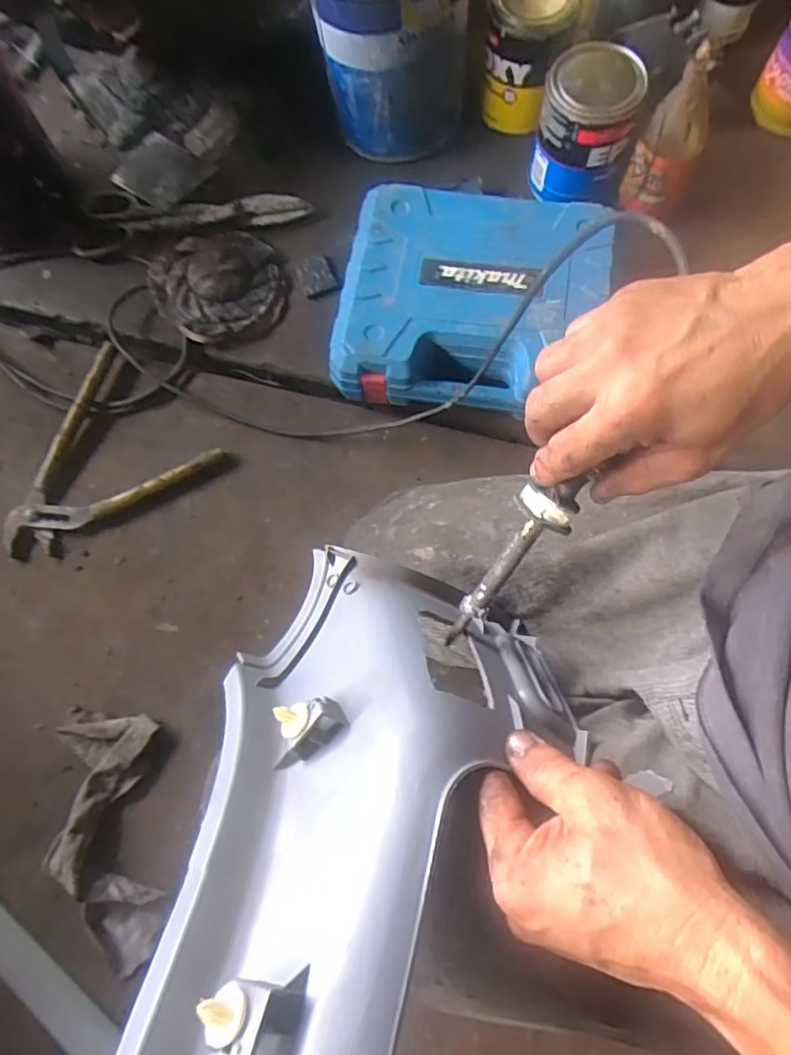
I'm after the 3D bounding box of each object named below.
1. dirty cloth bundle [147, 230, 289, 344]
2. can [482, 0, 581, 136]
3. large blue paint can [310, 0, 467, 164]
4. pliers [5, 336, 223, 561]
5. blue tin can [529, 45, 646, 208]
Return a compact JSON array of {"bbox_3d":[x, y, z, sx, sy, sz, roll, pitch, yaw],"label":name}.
[{"bbox_3d":[-0.211,-0.296,0.709,0.149,0.035,0.154,-10,75,0],"label":"dirty cloth bundle"},{"bbox_3d":[0.156,-0.569,0.715,0.098,0.133,0.097,8,74,5],"label":"can"},{"bbox_3d":[-0.004,-0.576,0.687,0.176,0.190,0.163,1,75,2],"label":"large blue paint can"},{"bbox_3d":[-0.347,-0.088,0.668,0.249,0.027,0.185,-31,76,-6],"label":"pliers"},{"bbox_3d":[0.212,-0.445,0.670,0.101,0.117,0.111,-1,74,3],"label":"blue tin can"}]

